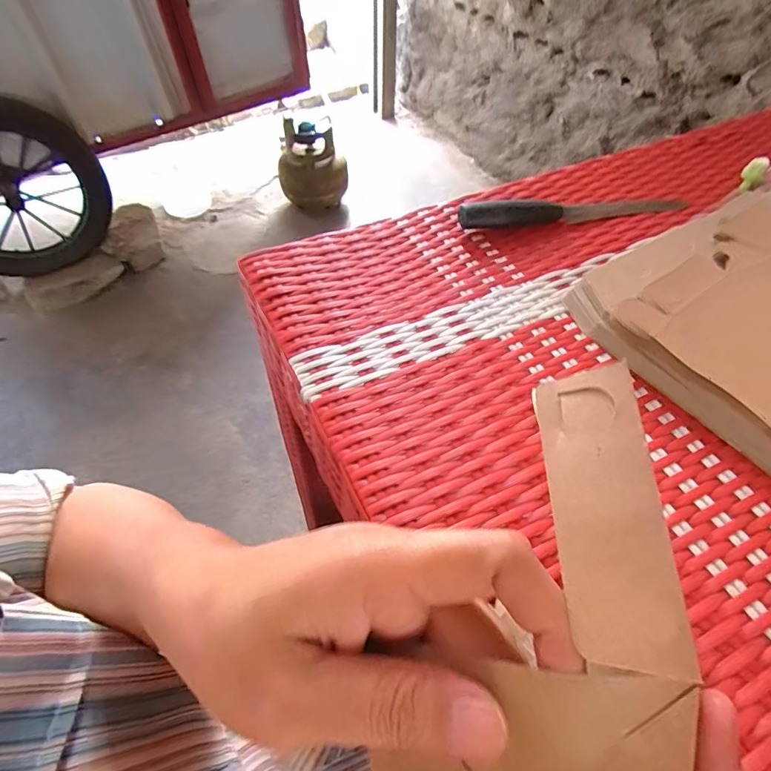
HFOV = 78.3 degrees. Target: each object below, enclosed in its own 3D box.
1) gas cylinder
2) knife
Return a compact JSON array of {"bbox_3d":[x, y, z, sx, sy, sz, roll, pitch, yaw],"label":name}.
[{"bbox_3d":[-0.261,-0.810,1.721,0.226,0.276,0.276,-4,53,-4],"label":"gas cylinder"},{"bbox_3d":[0.199,-0.185,0.490,0.250,0.023,0.030,-9,53,-8],"label":"knife"}]

